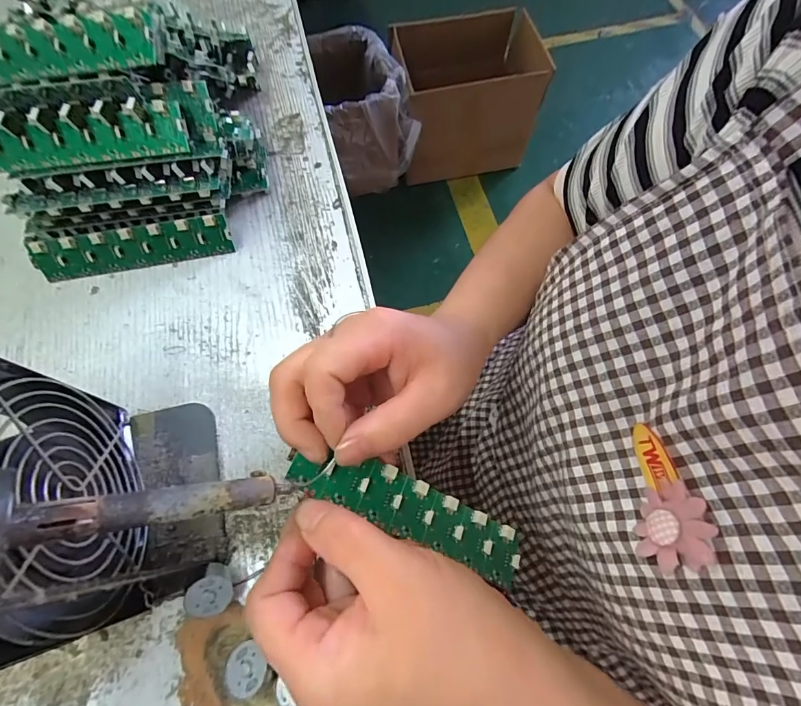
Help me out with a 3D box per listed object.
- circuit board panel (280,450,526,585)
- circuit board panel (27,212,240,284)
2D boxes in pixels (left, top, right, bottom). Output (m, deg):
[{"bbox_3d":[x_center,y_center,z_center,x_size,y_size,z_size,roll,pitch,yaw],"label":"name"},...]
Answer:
[{"bbox_3d":[0.008,0.083,0.211,0.133,0.005,0.029,28,68,-13],"label":"circuit board panel"},{"bbox_3d":[-0.196,-0.078,0.297,0.134,0.032,0.005,-11,40,-7],"label":"circuit board panel"}]

